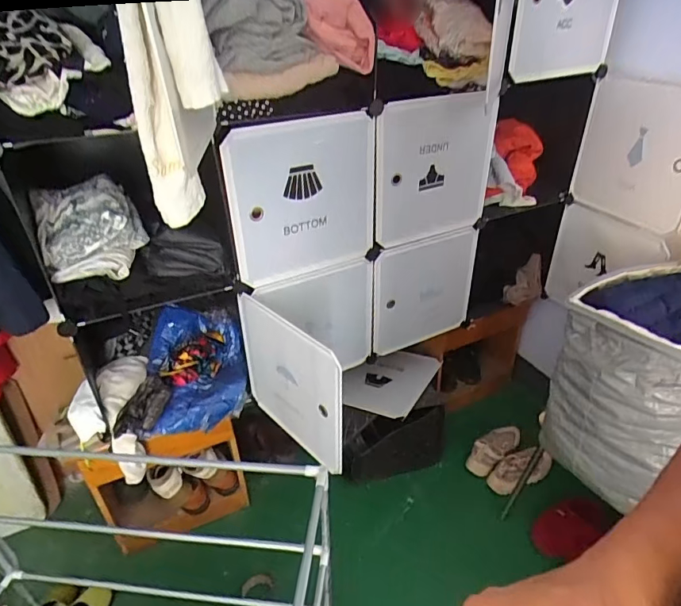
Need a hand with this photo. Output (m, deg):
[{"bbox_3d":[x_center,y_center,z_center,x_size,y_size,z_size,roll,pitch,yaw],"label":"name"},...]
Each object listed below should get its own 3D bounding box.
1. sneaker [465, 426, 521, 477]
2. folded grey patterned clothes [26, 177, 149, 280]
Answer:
[{"bbox_3d":[0.558,0.516,1.660,0.102,0.080,0.264,26,42,37],"label":"sneaker"},{"bbox_3d":[-0.533,-0.162,0.992,0.194,0.146,0.186,-16,35,-20],"label":"folded grey patterned clothes"}]

